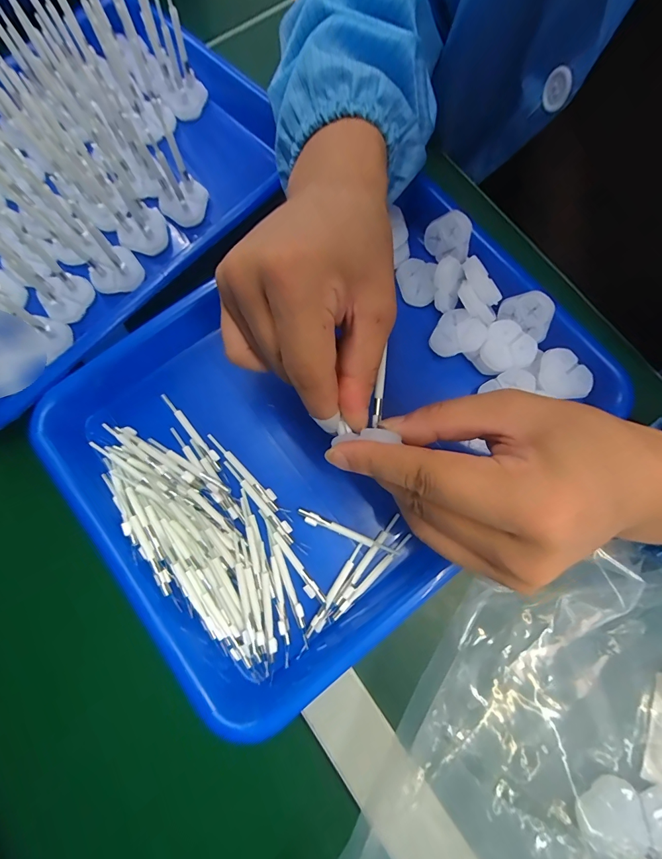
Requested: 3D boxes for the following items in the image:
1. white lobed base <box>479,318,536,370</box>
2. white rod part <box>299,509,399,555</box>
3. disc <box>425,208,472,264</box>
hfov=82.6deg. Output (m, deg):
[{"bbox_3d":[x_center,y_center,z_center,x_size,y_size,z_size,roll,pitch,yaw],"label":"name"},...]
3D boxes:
[{"bbox_3d":[0.122,-0.060,0.259,0.037,0.004,0.035,0,77,0],"label":"white lobed base"},{"bbox_3d":[0.010,0.068,0.247,0.068,0.005,0.007,21,78,5],"label":"white rod part"},{"bbox_3d":[0.085,-0.143,0.279,0.034,0.032,0.005,24,43,38],"label":"disc"}]

